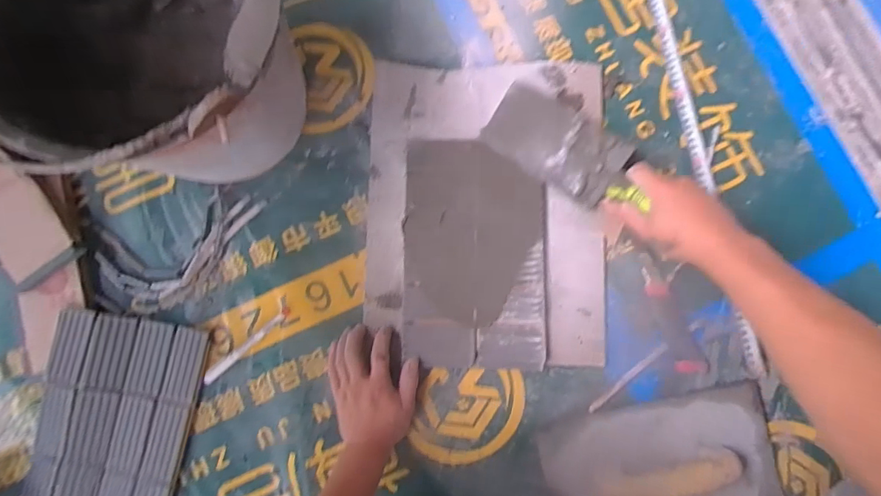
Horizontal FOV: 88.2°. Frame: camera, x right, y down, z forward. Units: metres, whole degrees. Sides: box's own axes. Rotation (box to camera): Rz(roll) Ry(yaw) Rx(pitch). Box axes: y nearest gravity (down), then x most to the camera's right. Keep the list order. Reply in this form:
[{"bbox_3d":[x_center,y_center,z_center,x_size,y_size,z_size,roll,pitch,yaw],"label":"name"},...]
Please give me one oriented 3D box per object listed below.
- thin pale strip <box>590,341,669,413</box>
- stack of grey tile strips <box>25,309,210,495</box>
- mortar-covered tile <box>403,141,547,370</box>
[{"bbox_3d":[0.250,0.173,0.605,0.131,0.008,0.011,-42,84,-4],"label":"thin pale strip"},{"bbox_3d":[-0.428,0.244,0.597,0.180,0.034,0.298,14,90,-10],"label":"stack of grey tile strips"},{"bbox_3d":[0.046,0.008,0.603,0.186,0.014,0.294,0,87,4],"label":"mortar-covered tile"}]

